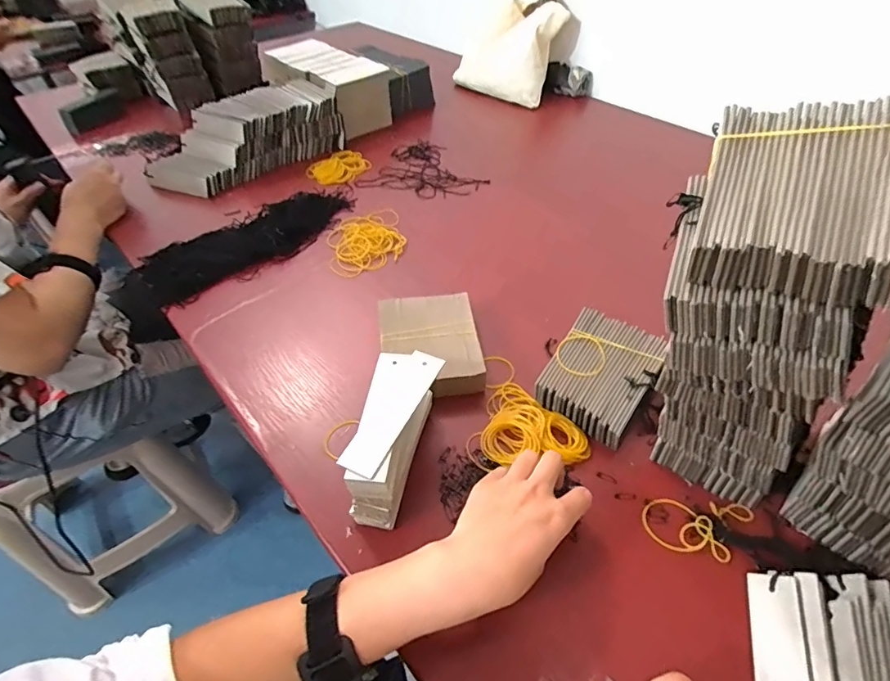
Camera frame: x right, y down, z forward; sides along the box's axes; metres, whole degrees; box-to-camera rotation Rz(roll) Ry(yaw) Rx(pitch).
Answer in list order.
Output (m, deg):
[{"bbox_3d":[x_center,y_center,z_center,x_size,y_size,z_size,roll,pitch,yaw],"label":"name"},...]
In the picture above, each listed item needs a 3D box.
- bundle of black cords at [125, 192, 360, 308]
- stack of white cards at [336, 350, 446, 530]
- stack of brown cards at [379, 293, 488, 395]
[{"bbox_3d":[-0.288,-0.152,0.696,0.316,0.023,0.130,-32,53,-26],"label":"bundle of black cords"},{"bbox_3d":[-0.047,0.086,0.421,0.056,0.090,0.137,13,48,14],"label":"stack of white cards"},{"bbox_3d":[-0.016,0.005,0.530,0.104,0.036,0.129,-8,47,-6],"label":"stack of brown cards"}]

